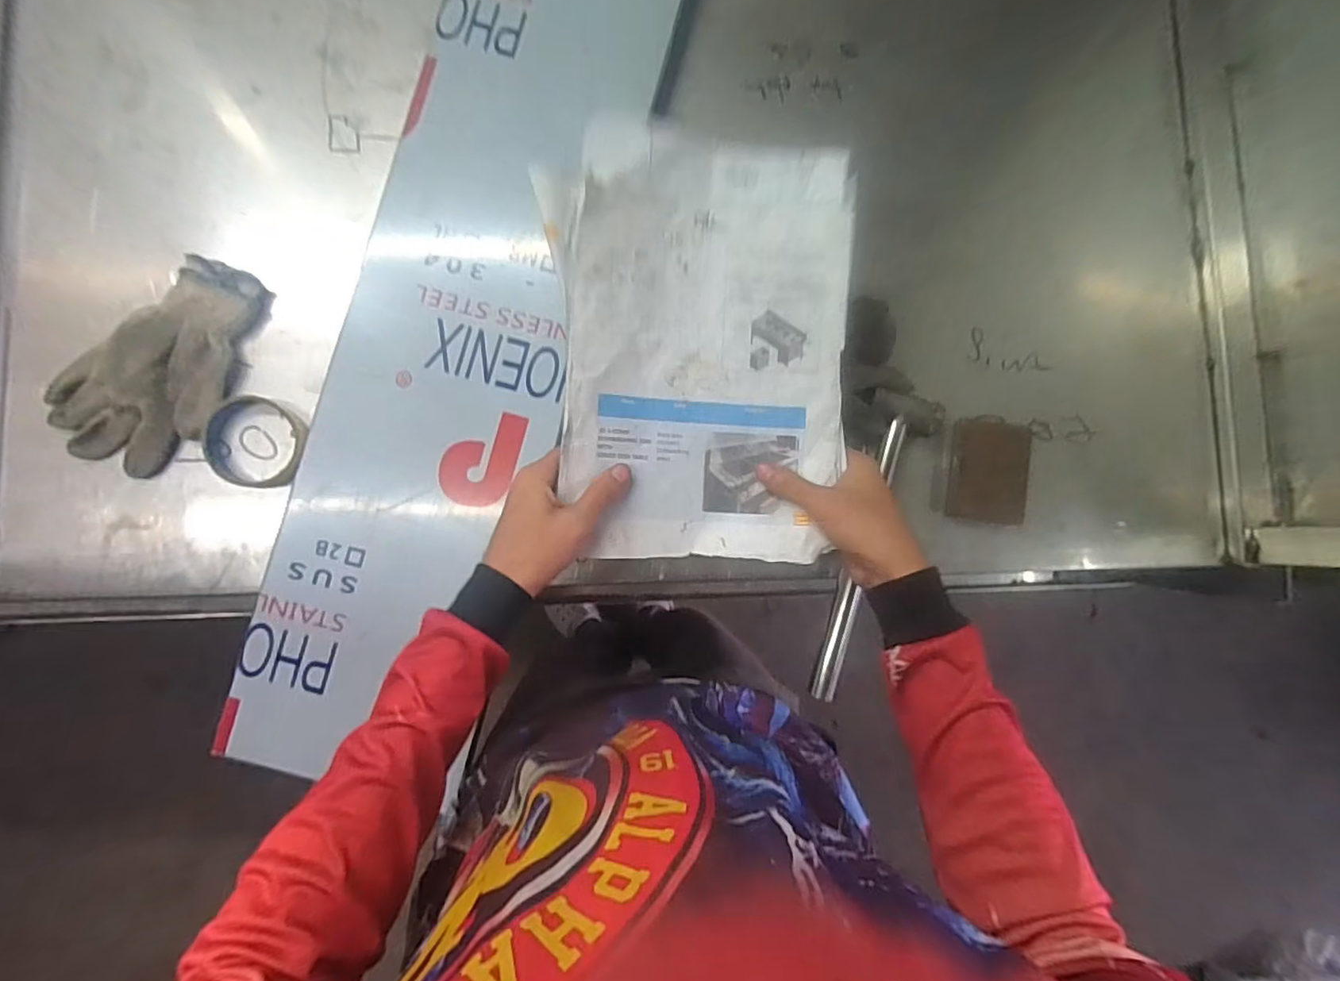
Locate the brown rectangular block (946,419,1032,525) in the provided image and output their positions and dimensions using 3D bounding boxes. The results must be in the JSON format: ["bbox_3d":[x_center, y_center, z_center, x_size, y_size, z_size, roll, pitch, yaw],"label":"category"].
[{"bbox_3d":[0.321,-0.018,0.569,0.072,0.034,0.097,7,85,-5],"label":"brown rectangular block"}]

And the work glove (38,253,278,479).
[{"bbox_3d":[-0.450,-0.112,0.513,0.109,0.028,0.208,42,83,-1],"label":"work glove"}]

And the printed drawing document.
[{"bbox_3d":[0.030,-0.113,0.444,0.227,0.059,0.328,1,85,-5],"label":"printed drawing document"}]

